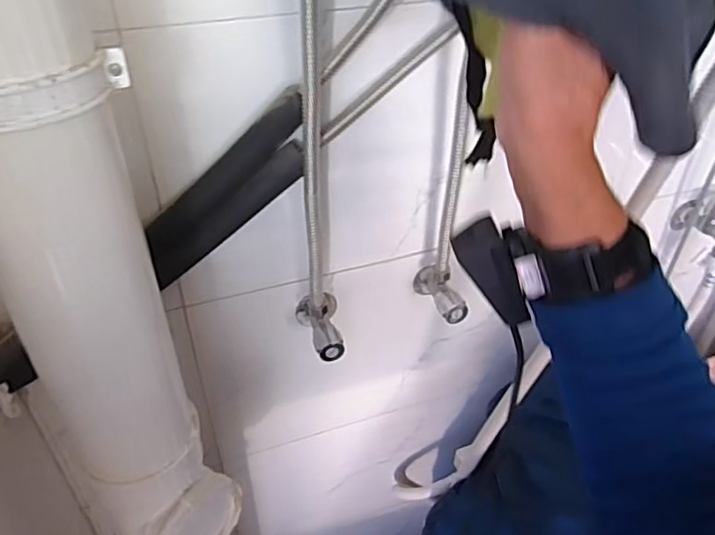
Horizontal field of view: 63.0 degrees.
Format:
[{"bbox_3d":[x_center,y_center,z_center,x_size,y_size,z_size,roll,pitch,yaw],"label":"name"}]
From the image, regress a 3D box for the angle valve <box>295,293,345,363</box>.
[{"bbox_3d":[-0.046,0.069,0.701,0.053,0.055,0.092,-4,38,-6],"label":"angle valve"}]

